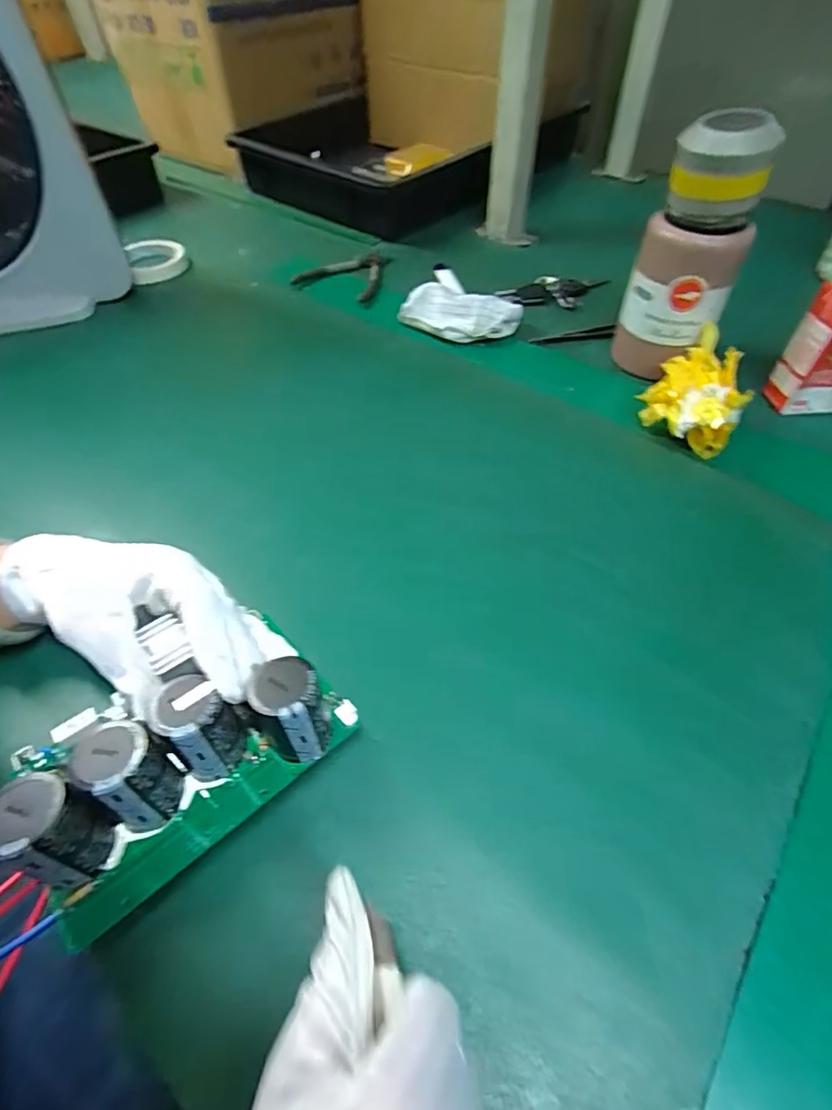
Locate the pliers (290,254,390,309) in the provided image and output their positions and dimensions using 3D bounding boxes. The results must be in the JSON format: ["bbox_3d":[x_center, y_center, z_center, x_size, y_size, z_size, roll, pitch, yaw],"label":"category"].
[{"bbox_3d":[-0.100,-0.374,0.685,0.111,0.010,0.160,6,52,6],"label":"pliers"}]

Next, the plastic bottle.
[{"bbox_3d":[0.250,-0.270,0.481,0.072,0.206,0.071,-9,52,-6],"label":"plastic bottle"}]

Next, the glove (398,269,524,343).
[{"bbox_3d":[0.052,-0.283,0.600,0.127,0.034,0.083,25,56,20],"label":"glove"}]

